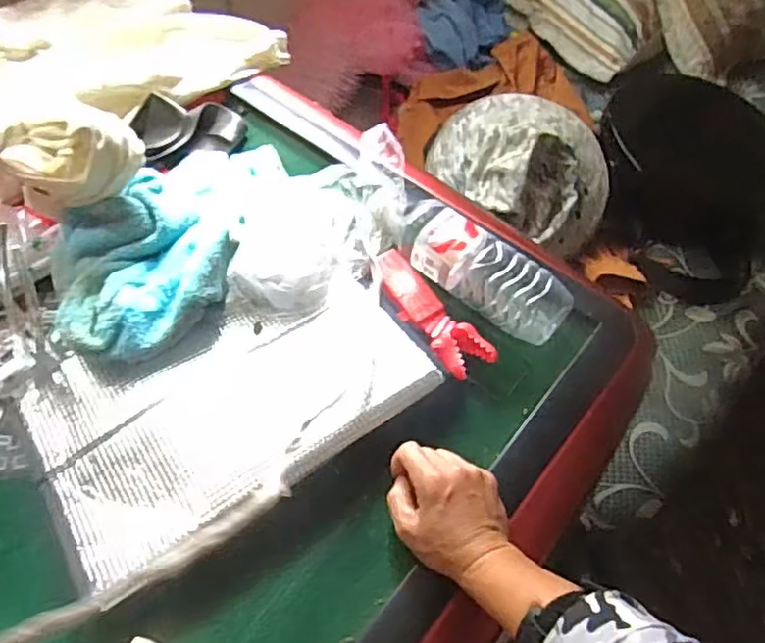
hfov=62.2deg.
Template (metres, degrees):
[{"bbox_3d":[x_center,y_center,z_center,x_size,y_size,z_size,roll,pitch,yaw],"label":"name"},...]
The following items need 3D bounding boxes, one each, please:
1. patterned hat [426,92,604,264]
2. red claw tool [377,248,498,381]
[{"bbox_3d":[0.232,-0.264,1.048,0.231,0.152,0.298,-26,63,-16],"label":"patterned hat"},{"bbox_3d":[0.042,-0.012,0.612,0.046,0.023,0.159,-30,64,-18],"label":"red claw tool"}]

